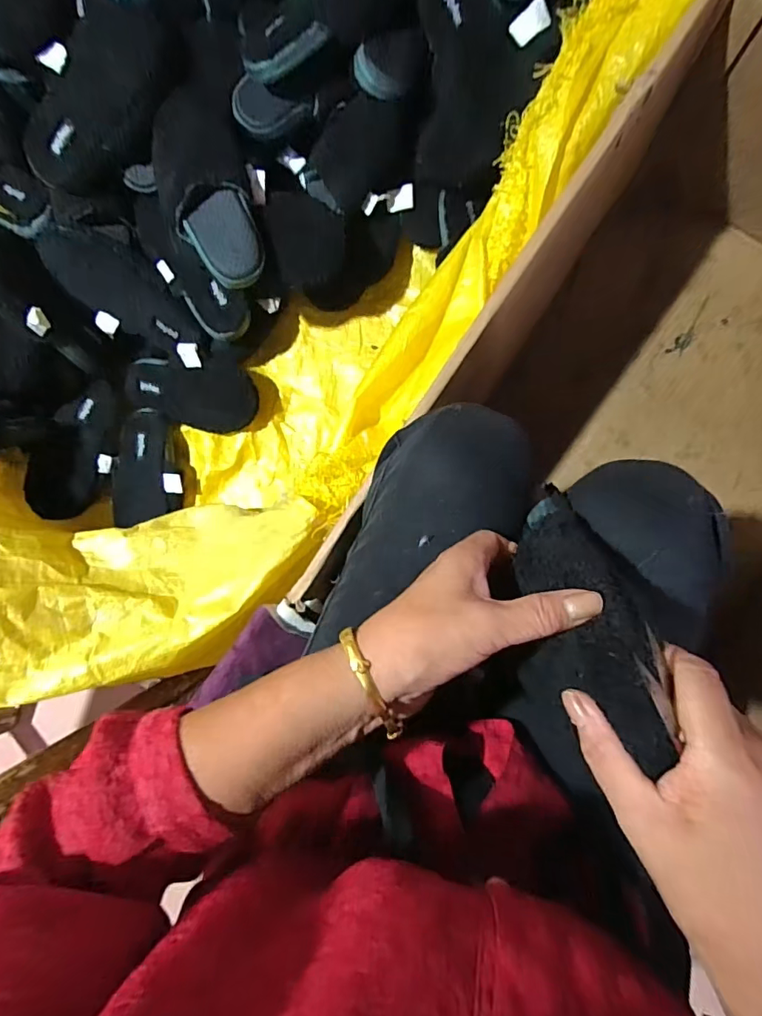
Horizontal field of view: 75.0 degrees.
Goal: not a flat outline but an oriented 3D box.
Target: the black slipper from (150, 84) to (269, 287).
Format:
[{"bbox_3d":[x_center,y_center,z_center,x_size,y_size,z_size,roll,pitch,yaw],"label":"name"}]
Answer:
[{"bbox_3d":[-0.214,-0.387,0.601,0.108,0.058,0.230,-13,89,7],"label":"black slipper"}]

